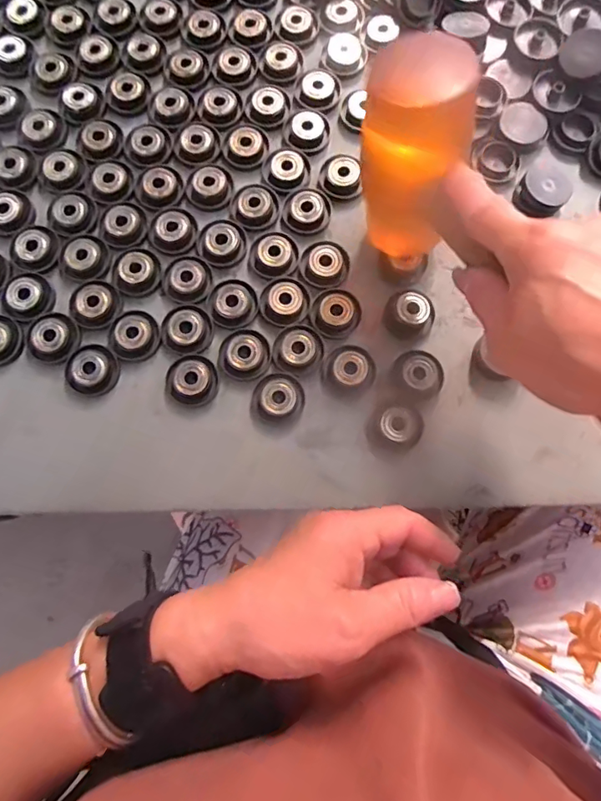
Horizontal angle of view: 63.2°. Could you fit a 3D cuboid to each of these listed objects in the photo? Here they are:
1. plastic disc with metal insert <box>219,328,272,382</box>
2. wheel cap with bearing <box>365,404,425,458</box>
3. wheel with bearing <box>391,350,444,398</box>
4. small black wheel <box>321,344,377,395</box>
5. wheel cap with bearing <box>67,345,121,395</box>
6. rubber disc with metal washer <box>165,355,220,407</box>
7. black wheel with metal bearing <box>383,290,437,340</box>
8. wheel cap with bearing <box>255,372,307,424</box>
[{"bbox_3d":[-0.035,-0.030,0.307,0.032,0.006,0.032,0,79,0],"label":"plastic disc with metal insert"},{"bbox_3d":[0.058,0.018,0.299,0.036,0.007,0.030,-18,79,-4],"label":"wheel cap with bearing"},{"bbox_3d":[0.074,-0.016,0.307,0.032,0.009,0.028,26,80,5],"label":"wheel with bearing"},{"bbox_3d":[0.031,-0.020,0.307,0.031,0.009,0.030,0,79,0],"label":"small black wheel"},{"bbox_3d":[-0.131,-0.020,0.307,0.033,0.008,0.031,0,79,0],"label":"wheel cap with bearing"},{"bbox_3d":[-0.068,-0.013,0.306,0.031,0.009,0.032,0,79,0],"label":"rubber disc with metal washer"},{"bbox_3d":[0.071,-0.056,0.313,0.031,0.012,0.026,22,79,4],"label":"black wheel with metal bearing"},{"bbox_3d":[-0.013,-0.003,0.303,0.031,0.013,0.031,0,79,0],"label":"wheel cap with bearing"}]

